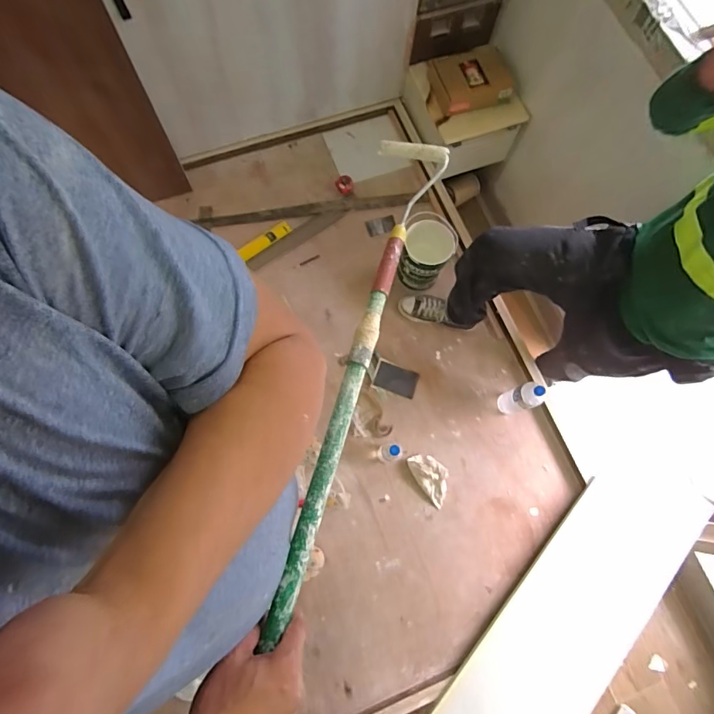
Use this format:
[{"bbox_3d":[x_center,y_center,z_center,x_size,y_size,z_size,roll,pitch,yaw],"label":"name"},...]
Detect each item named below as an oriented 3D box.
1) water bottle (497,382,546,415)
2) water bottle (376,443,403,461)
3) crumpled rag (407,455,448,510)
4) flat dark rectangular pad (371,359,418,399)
[{"bbox_3d":[0.552,0.142,1.459,0.084,0.260,0.085,-26,77,-9],"label":"water bottle"},{"bbox_3d":[0.105,0.308,1.395,0.059,0.228,0.064,1,74,-2],"label":"water bottle"},{"bbox_3d":[0.252,0.403,1.458,0.108,0.060,0.185,-39,79,-12],"label":"crumpled rag"},{"bbox_3d":[0.139,0.082,1.562,0.154,0.031,0.105,20,74,3],"label":"flat dark rectangular pad"}]

